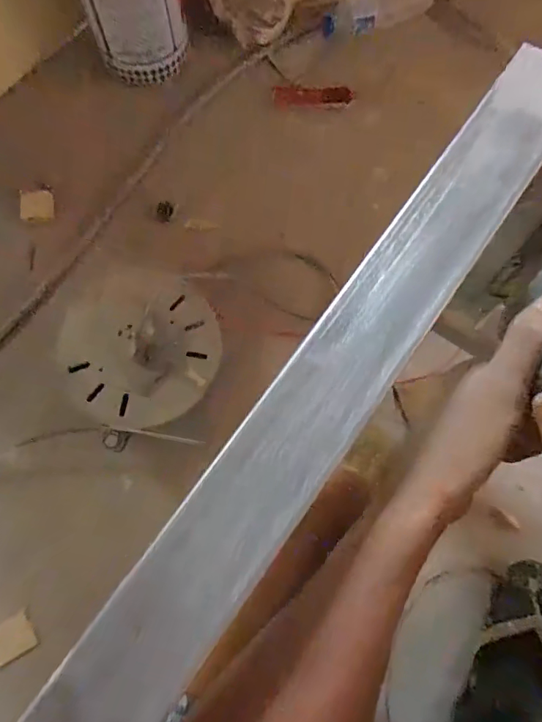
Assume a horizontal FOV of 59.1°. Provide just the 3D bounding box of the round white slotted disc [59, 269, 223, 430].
[{"bbox_3d":[-0.183,-0.020,0.676,0.214,0.037,0.219,2,80,-11],"label":"round white slotted disc"}]

